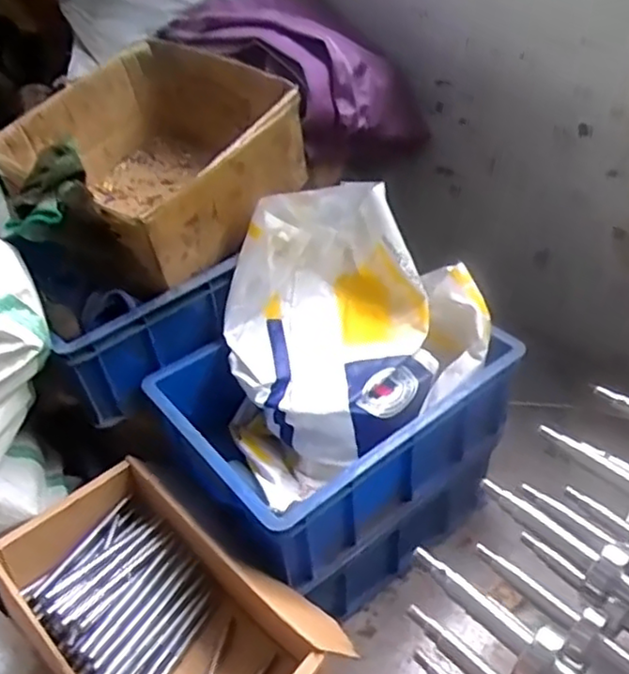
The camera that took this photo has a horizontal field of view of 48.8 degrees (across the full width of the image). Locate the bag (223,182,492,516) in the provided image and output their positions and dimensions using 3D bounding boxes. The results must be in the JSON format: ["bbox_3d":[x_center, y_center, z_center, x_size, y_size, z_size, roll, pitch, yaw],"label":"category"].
[{"bbox_3d":[0.036,-0.009,0.892,0.326,0.246,0.278,-19,43,-16],"label":"bag"}]

